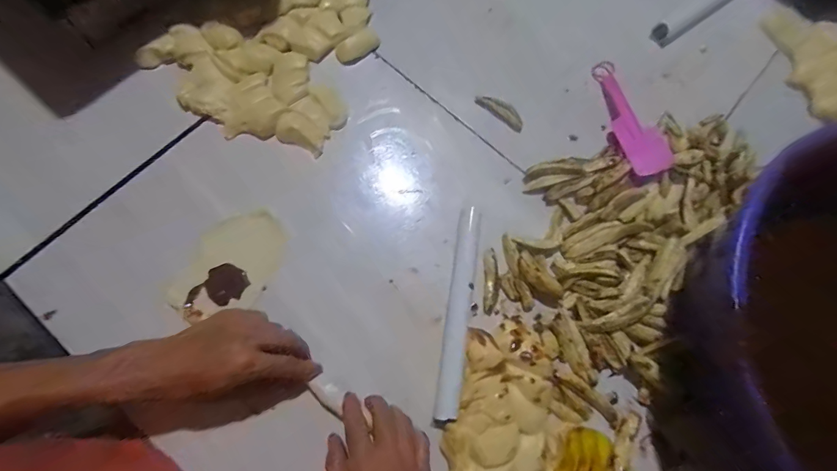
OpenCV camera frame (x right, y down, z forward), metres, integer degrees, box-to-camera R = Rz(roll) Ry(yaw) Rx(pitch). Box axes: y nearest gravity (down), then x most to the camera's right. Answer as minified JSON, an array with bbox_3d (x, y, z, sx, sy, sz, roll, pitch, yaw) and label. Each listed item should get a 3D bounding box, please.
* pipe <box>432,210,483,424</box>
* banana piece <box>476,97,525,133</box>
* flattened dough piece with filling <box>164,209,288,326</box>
[{"bbox_3d":[0.047,0.084,0.430,0.025,0.020,0.240,10,76,0],"label":"pipe"},{"bbox_3d":[0.112,-0.168,0.504,0.073,0.010,0.022,38,77,7],"label":"banana piece"},{"bbox_3d":[-0.213,0.034,0.434,0.092,0.019,0.138,30,77,5],"label":"flattened dough piece with filling"}]

